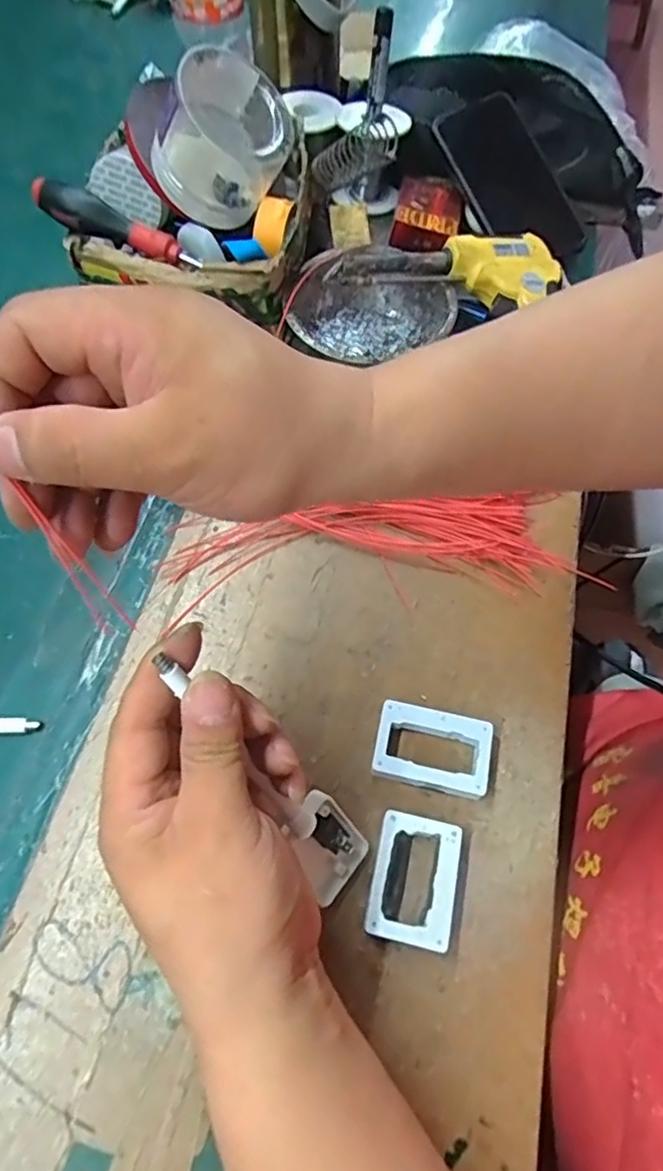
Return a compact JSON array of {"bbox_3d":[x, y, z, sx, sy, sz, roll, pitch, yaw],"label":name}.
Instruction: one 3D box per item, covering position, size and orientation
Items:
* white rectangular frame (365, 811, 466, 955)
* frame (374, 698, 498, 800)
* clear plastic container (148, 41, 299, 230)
[{"bbox_3d":[0.041,0.145,0.302,0.041,0.016,0.057,12,63,7],"label":"white rectangular frame"},{"bbox_3d":[0.055,0.090,0.333,0.061,0.016,0.041,11,63,6],"label":"frame"},{"bbox_3d":[-0.079,-0.324,0.445,0.084,0.072,0.090,25,70,-25],"label":"clear plastic container"}]

